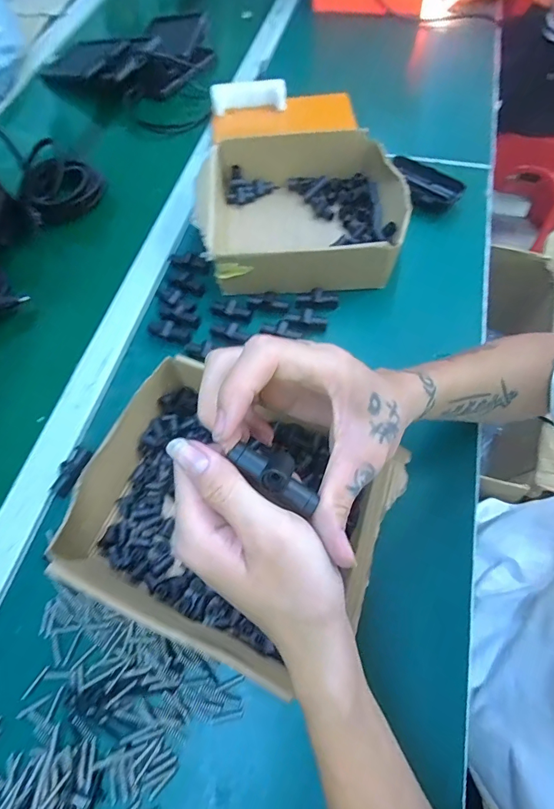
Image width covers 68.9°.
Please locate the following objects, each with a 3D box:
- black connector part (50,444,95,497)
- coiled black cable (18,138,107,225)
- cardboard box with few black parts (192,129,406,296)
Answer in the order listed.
[{"bbox_3d":[-0.204,0.066,0.400,0.020,0.009,0.050,19,66,13],"label":"black connector part"},{"bbox_3d":[-0.321,-0.319,0.600,0.100,0.097,0.027,-60,31,9],"label":"coiled black cable"},{"bbox_3d":[0.031,-0.249,0.517,0.251,0.073,0.219,-3,63,3],"label":"cardboard box with few black parts"}]

